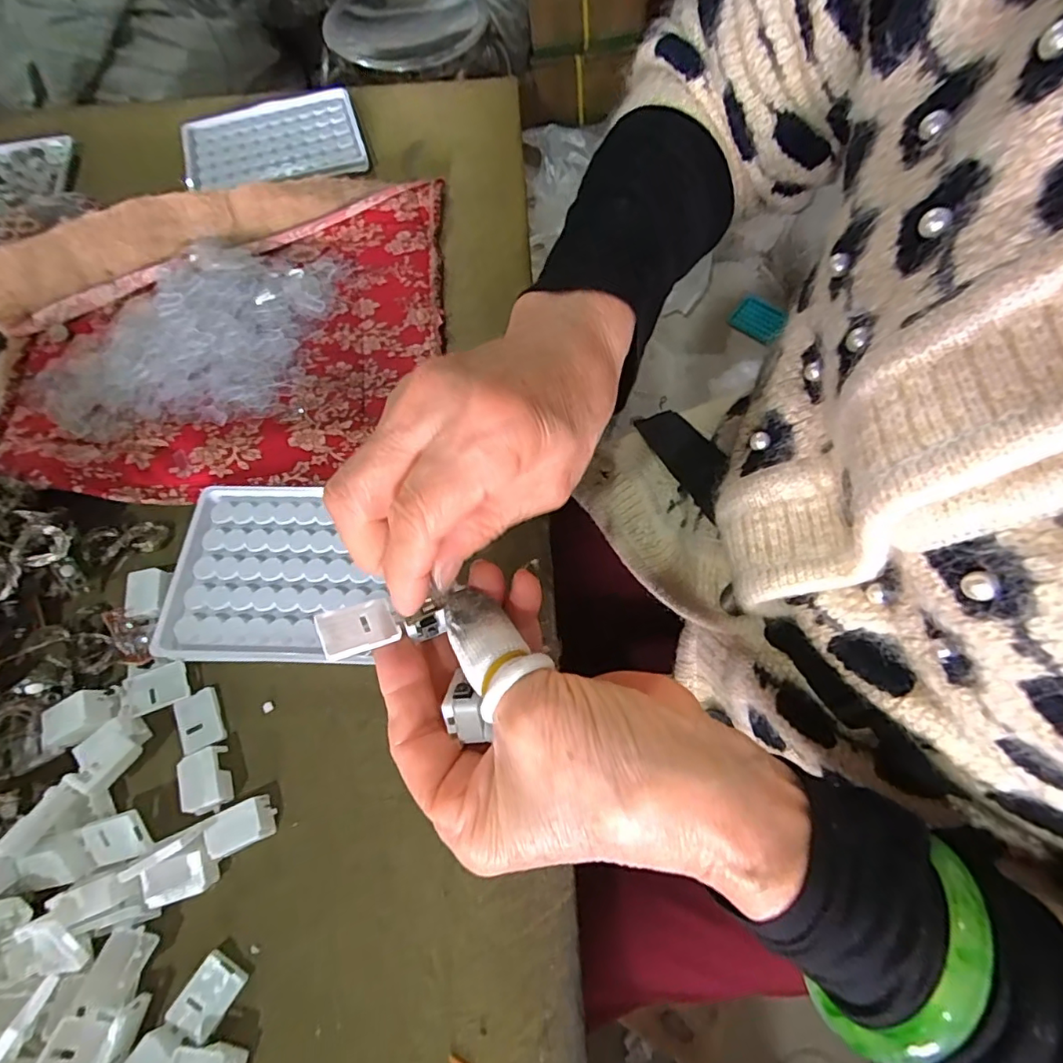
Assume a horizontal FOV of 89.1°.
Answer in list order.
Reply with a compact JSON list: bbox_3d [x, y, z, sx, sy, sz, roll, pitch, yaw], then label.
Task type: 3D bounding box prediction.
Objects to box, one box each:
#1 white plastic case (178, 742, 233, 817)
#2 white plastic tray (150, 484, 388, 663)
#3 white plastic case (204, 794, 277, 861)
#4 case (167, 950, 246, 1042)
[{"bbox_3d":[-0.149,0.114,0.249,0.019,0.012,0.027,-21,69,-7],"label":"white plastic case"},{"bbox_3d":[-0.132,0.019,0.282,0.106,0.008,0.094,1,68,2],"label":"white plastic tray"},{"bbox_3d":[-0.130,0.131,0.241,0.026,0.012,0.018,-22,70,-7],"label":"white plastic case"},{"bbox_3d":[-0.132,0.189,0.221,0.020,0.008,0.025,29,72,12],"label":"case"}]

